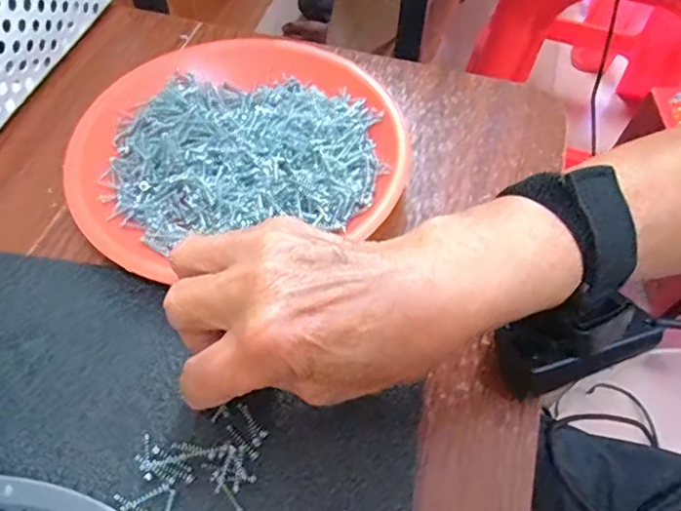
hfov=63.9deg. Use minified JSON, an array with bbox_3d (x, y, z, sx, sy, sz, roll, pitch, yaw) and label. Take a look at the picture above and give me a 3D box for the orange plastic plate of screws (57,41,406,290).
[{"bbox_3d":[-0.063,-0.067,0.338,0.192,0.032,0.169,-13,58,-10],"label":"orange plastic plate of screws"}]

